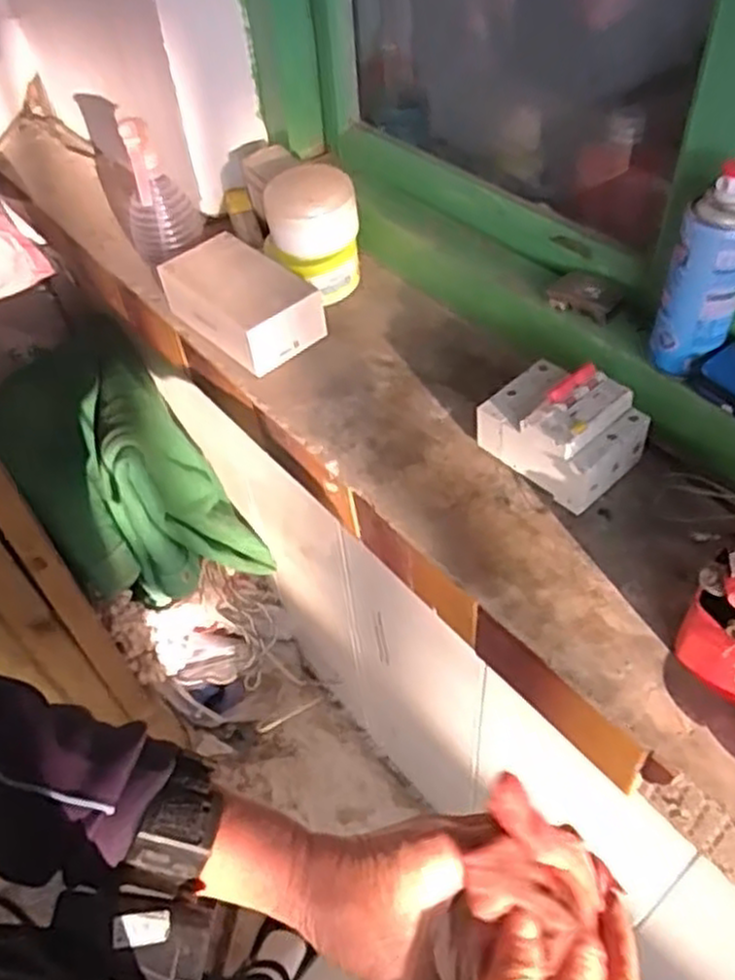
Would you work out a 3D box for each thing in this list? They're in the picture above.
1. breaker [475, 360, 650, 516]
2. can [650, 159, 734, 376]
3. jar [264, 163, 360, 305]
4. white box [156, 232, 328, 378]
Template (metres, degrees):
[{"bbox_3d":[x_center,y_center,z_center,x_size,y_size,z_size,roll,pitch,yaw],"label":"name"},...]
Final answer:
[{"bbox_3d":[0.155,-0.054,0.619,0.085,0.069,0.112,-37,55,-24],"label":"breaker"},{"bbox_3d":[0.240,-0.155,0.548,0.045,0.143,0.049,-3,49,3],"label":"can"},{"bbox_3d":[-0.059,-0.265,0.802,0.083,0.109,0.082,-3,49,3],"label":"jar"},{"bbox_3d":[-0.131,-0.194,0.784,0.096,0.058,0.167,-36,55,-24],"label":"white box"}]

